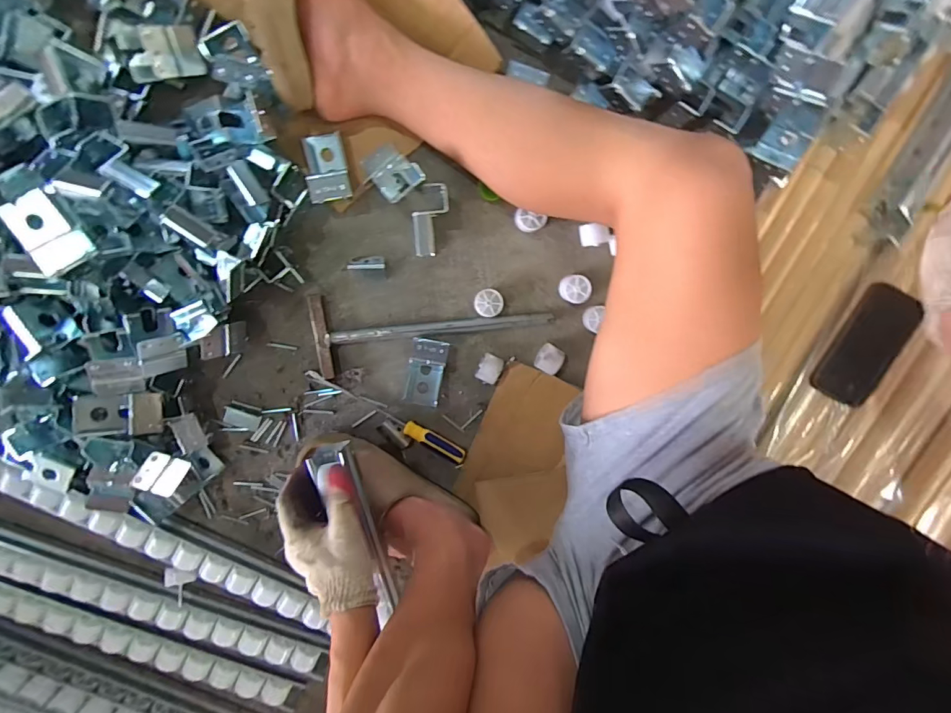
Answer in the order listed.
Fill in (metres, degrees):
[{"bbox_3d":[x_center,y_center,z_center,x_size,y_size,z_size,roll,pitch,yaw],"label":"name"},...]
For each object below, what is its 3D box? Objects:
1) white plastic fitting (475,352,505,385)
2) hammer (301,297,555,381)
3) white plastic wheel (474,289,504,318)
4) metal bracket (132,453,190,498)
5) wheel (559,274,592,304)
[{"bbox_3d":[0.019,0.015,0.596,0.029,0.028,0.034,22,97,-7],"label":"white plastic fitting"},{"bbox_3d":[-0.054,-0.043,0.587,0.298,0.021,0.100,-8,99,-3],"label":"hammer"},{"bbox_3d":[0.017,-0.067,0.586,0.035,0.021,0.034,-8,99,-3],"label":"white plastic wheel"},{"bbox_3d":[-0.392,0.148,0.575,0.052,0.011,0.052,36,82,-44],"label":"metal bracket"},{"bbox_3d":[0.127,-0.086,0.589,0.037,0.022,0.035,-1,99,-4],"label":"wheel"}]

